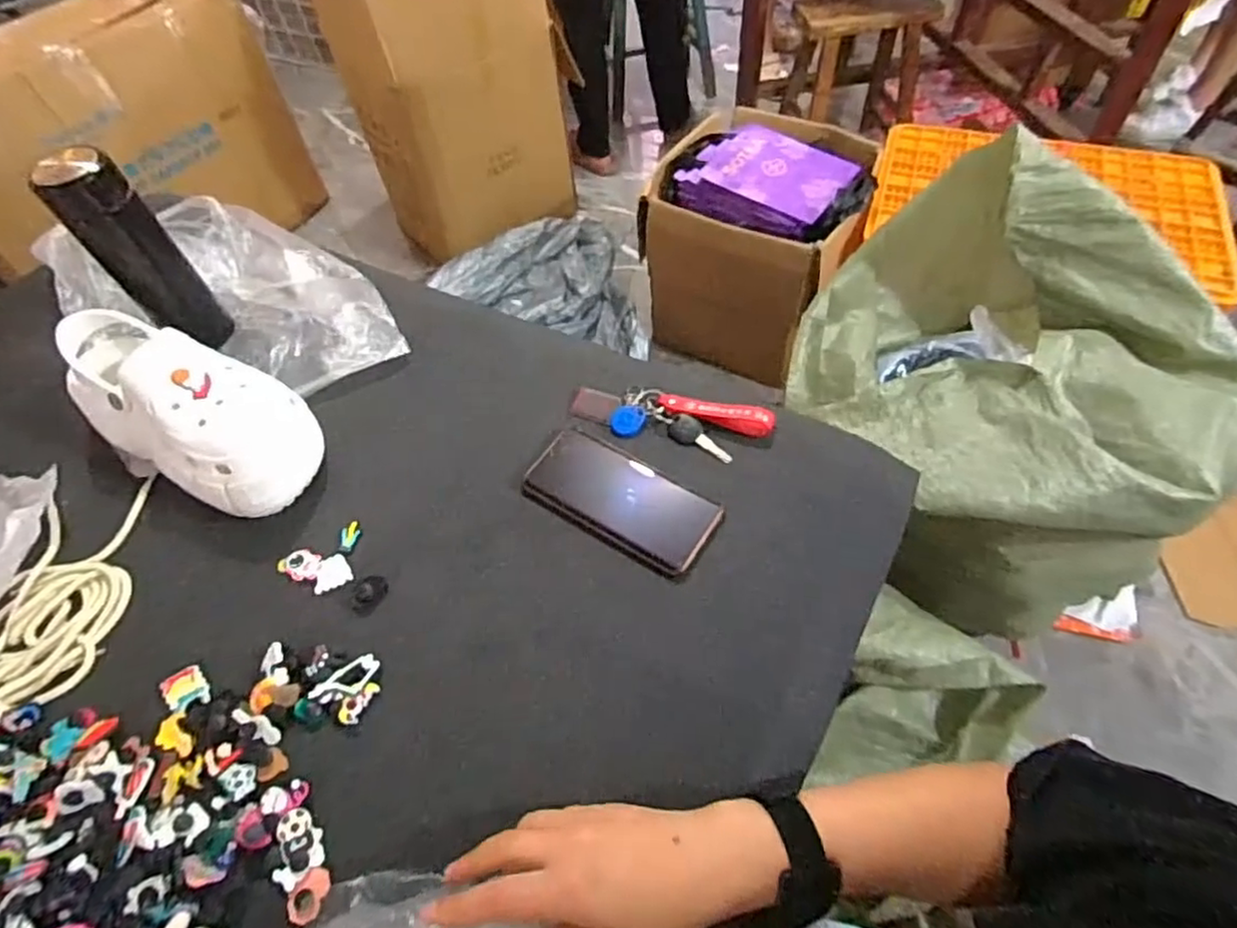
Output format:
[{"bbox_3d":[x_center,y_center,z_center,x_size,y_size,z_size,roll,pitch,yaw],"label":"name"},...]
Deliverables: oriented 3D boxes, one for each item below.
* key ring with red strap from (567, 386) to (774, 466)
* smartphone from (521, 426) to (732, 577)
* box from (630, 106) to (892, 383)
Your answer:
[{"bbox_3d":[0.044,-0.044,0.585,0.176,0.017,0.056,18,59,16],"label":"key ring with red strap"},{"bbox_3d":[0.001,0.026,0.543,0.162,0.014,0.077,27,62,21],"label":"smartphone"},{"bbox_3d":[0.329,-0.520,1.527,0.426,0.420,0.422,26,61,20],"label":"box"}]

